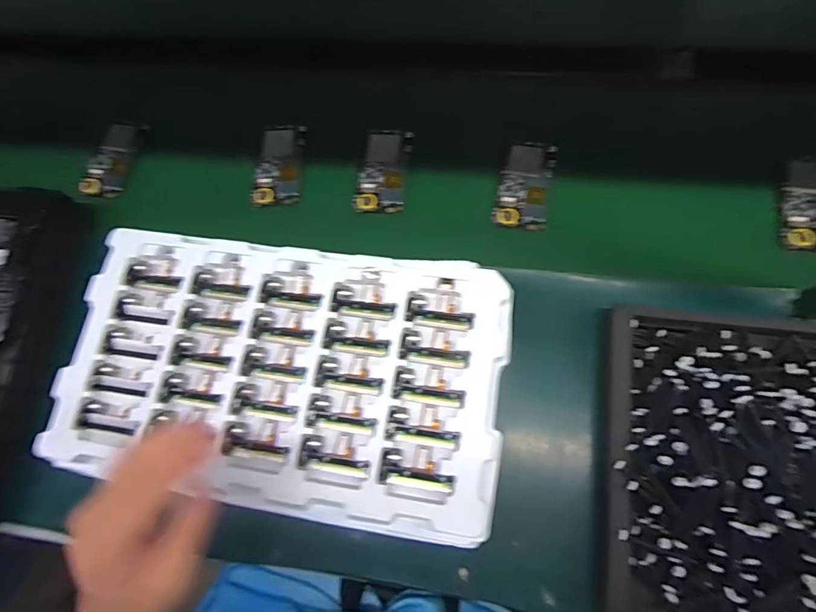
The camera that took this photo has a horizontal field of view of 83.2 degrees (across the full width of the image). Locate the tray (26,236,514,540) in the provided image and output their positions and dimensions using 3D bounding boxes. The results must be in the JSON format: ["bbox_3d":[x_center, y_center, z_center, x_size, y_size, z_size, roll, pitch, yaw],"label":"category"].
[{"bbox_3d":[-0.126,0.063,0.457,0.437,0.045,0.251,7,71,8],"label":"tray"}]

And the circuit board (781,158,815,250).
[{"bbox_3d":[0.470,-0.121,0.533,0.062,0.019,0.121,12,72,10],"label":"circuit board"}]

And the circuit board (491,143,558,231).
[{"bbox_3d":[0.147,-0.151,0.576,0.064,0.015,0.123,10,71,9],"label":"circuit board"}]

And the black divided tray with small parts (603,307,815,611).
[{"bbox_3d":[0.401,0.156,0.396,0.417,0.094,0.293,7,78,7],"label":"black divided tray with small parts"}]

